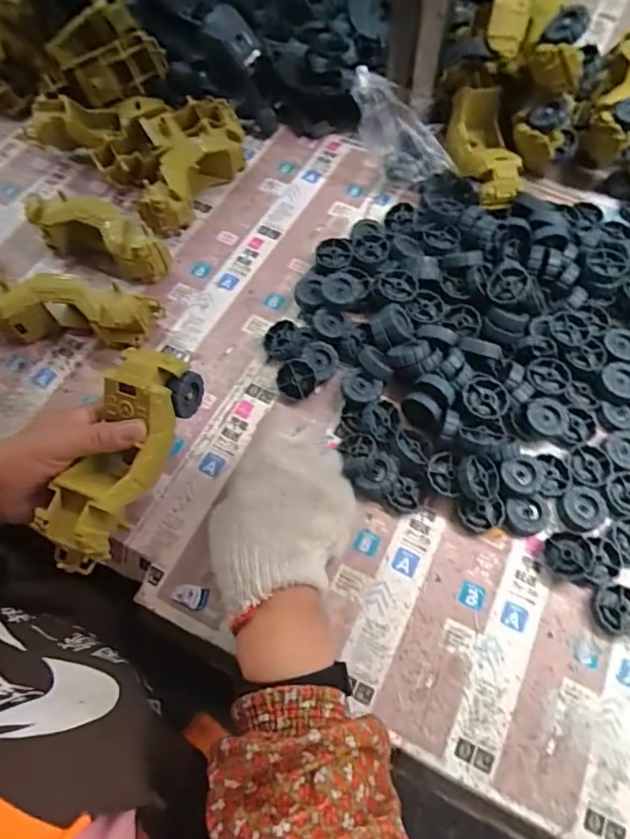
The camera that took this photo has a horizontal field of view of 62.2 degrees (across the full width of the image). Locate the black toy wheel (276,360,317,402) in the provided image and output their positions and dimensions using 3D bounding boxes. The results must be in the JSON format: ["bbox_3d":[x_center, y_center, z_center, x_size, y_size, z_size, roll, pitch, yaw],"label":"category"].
[{"bbox_3d":[-0.018,-0.037,0.496,0.037,0.009,0.038,1,105,3],"label":"black toy wheel"}]

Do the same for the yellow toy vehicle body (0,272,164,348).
[{"bbox_3d":[-0.243,-0.106,0.521,0.172,0.059,0.051,7,65,4],"label":"yellow toy vehicle body"}]

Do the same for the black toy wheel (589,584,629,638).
[{"bbox_3d":[0.243,0.153,0.418,0.041,0.010,0.037,-8,65,-3],"label":"black toy wheel"}]

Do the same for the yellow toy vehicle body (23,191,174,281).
[{"bbox_3d":[-0.235,-0.201,0.570,0.163,0.052,0.051,24,68,12],"label":"yellow toy vehicle body"}]

